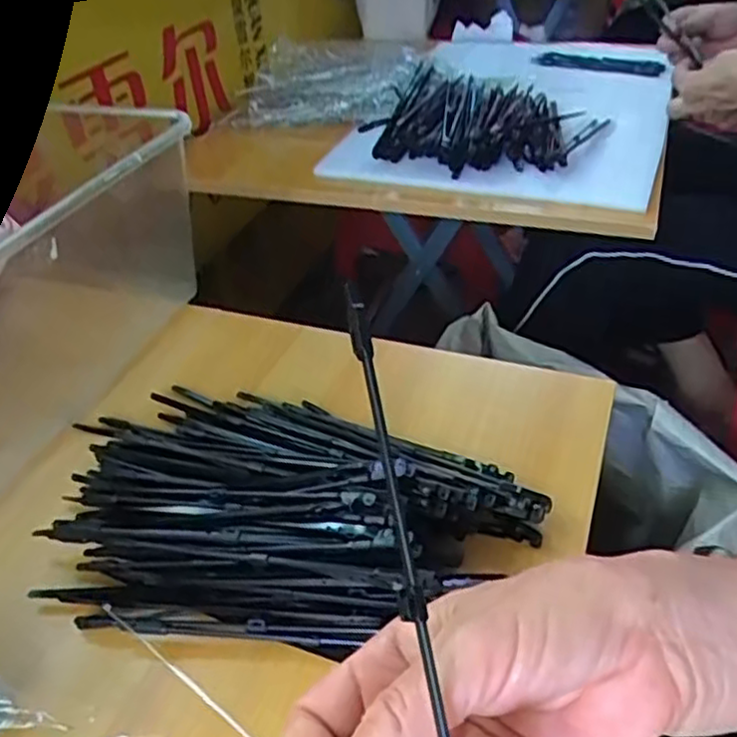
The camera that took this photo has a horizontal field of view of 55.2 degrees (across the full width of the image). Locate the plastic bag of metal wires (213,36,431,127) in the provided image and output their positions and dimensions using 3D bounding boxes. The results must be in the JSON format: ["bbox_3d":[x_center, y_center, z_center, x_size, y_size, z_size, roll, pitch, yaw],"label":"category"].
[{"bbox_3d":[-0.061,-0.404,0.985,0.274,0.062,0.171,2,40,10],"label":"plastic bag of metal wires"}]

